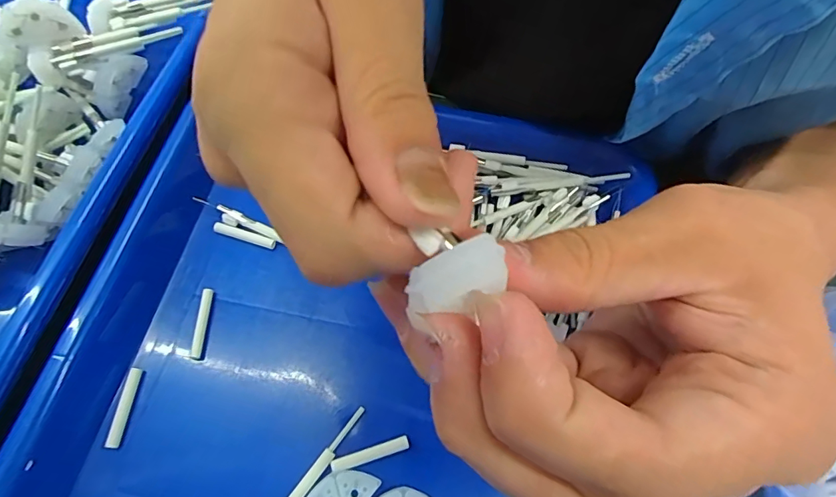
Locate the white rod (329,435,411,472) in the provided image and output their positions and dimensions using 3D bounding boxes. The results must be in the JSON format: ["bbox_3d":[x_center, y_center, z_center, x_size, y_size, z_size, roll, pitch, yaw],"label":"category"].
[{"bbox_3d":[-0.020,0.088,0.203,0.034,0.004,0.006,-16,67,-7],"label":"white rod"}]

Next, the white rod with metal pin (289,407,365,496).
[{"bbox_3d":[-0.044,0.097,0.198,0.008,0.004,0.068,35,70,14],"label":"white rod with metal pin"}]

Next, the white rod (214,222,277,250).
[{"bbox_3d":[-0.090,-0.007,0.248,0.033,0.005,0.005,16,66,7],"label":"white rod"}]

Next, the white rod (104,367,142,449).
[{"bbox_3d":[-0.130,0.070,0.211,0.005,0.005,0.033,4,66,2],"label":"white rod"}]

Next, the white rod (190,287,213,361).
[{"bbox_3d":[-0.104,0.036,0.228,0.004,0.005,0.034,1,66,0],"label":"white rod"}]

